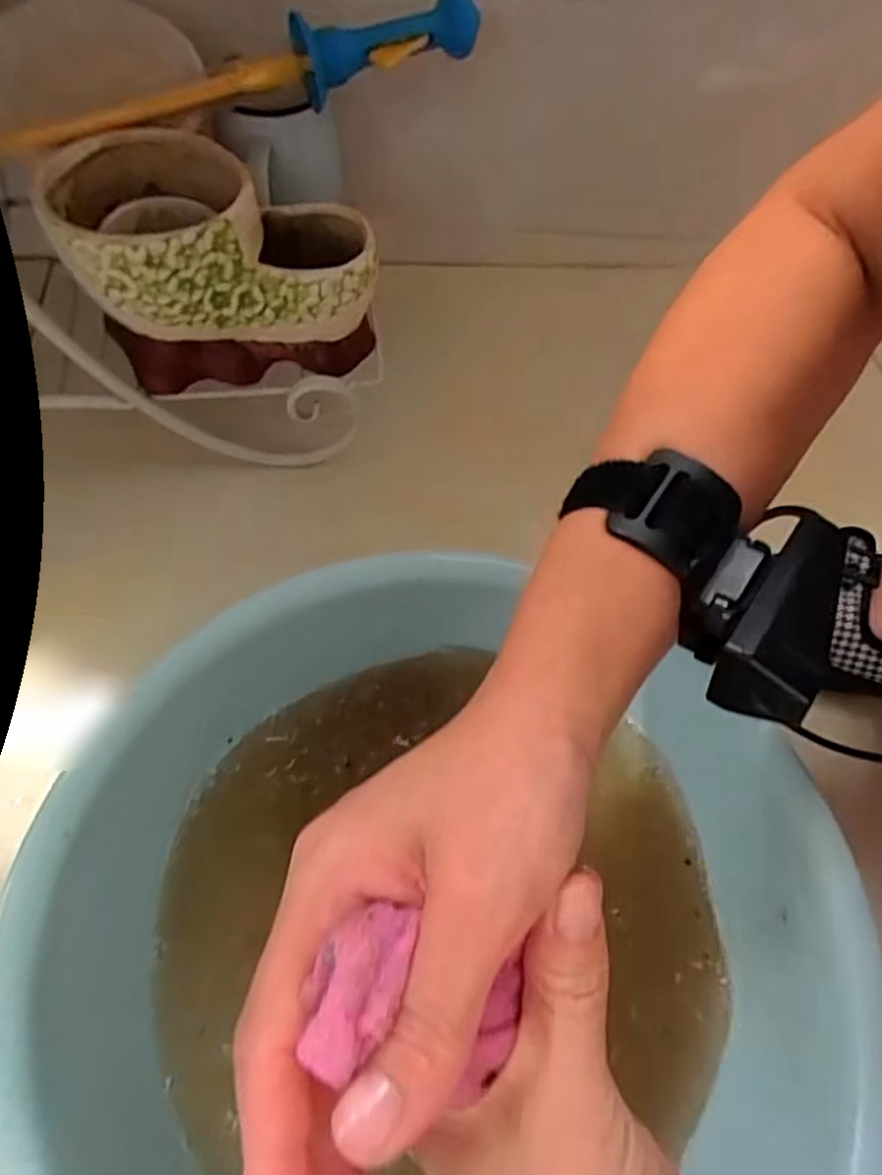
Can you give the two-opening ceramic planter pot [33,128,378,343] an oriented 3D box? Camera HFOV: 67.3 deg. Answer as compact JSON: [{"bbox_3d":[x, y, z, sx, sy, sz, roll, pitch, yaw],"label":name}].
[{"bbox_3d":[-0.140,-0.216,0.426,0.183,0.091,0.108,-10,62,-10],"label":"two-opening ceramic planter pot"}]

